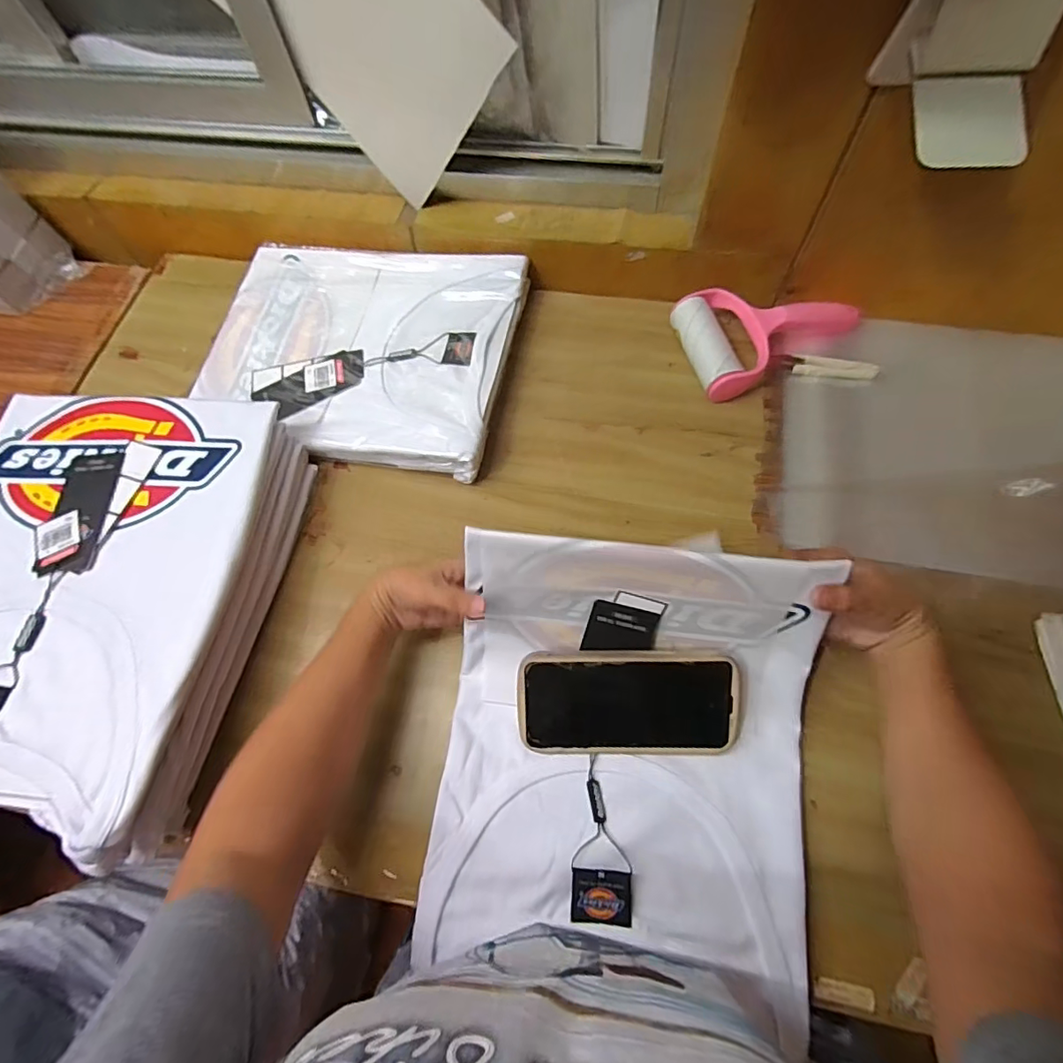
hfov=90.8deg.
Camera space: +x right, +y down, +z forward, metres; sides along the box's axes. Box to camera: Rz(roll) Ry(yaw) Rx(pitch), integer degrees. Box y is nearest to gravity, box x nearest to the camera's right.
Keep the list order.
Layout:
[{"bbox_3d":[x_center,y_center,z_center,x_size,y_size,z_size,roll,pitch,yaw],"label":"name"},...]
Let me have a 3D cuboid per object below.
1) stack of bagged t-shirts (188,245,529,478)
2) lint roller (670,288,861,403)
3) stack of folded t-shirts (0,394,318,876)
[{"bbox_3d":[-0.183,-0.195,0.561,0.320,0.050,0.260,10,65,8],"label":"stack of bagged t-shirts"},{"bbox_3d":[0.242,-0.207,0.541,0.184,0.050,0.114,-19,65,-6],"label":"lint roller"},{"bbox_3d":[-0.368,0.053,0.434,0.270,0.086,0.350,4,65,5],"label":"stack of folded t-shirts"}]

